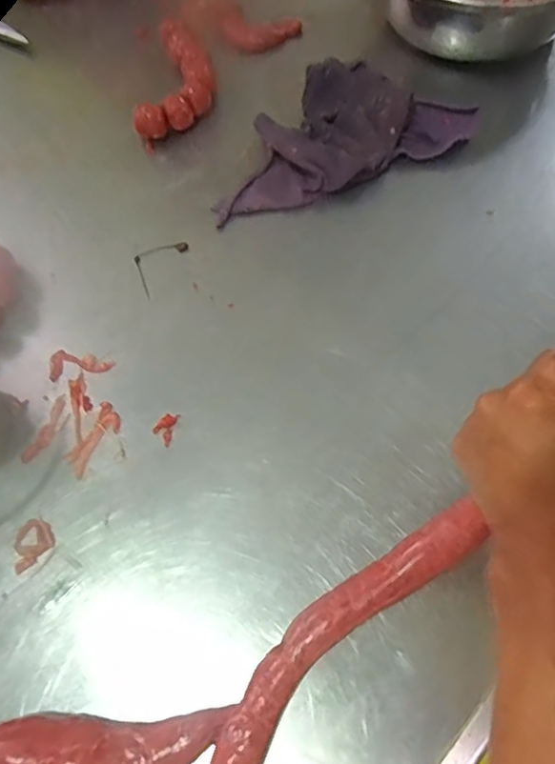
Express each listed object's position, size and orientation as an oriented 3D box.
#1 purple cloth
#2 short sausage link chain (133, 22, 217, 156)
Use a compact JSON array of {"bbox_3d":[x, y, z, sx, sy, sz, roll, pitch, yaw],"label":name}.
[{"bbox_3d":[0.053,-0.278,0.625,0.297,0.042,0.170,-24,65,-8],"label":"purple cloth"},{"bbox_3d":[-0.112,-0.359,0.680,0.080,0.035,0.186,4,65,6],"label":"short sausage link chain"}]

